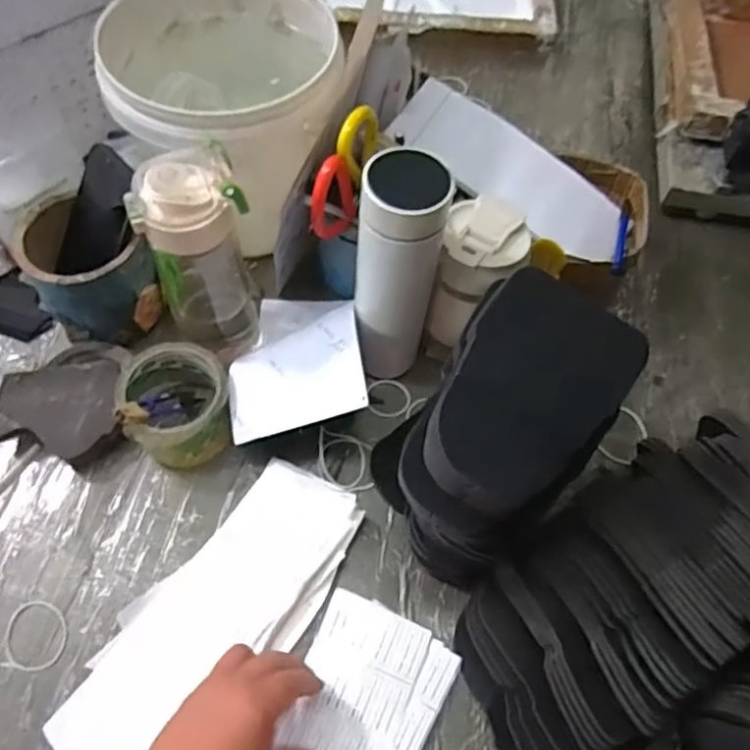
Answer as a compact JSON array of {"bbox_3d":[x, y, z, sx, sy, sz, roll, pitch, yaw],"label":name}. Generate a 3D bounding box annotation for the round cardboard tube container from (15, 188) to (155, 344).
[{"bbox_3d":[-0.272,-0.095,0.607,0.111,0.094,0.087,32,64,14],"label":"round cardboard tube container"}]

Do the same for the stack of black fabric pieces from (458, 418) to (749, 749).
[{"bbox_3d":[0.208,0.167,0.493,0.278,0.097,0.184,-22,64,-15],"label":"stack of black fabric pieces"}]

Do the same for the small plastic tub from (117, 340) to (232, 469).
[{"bbox_3d":[-0.171,0.025,0.570,0.090,0.060,0.099,-5,61,-6],"label":"small plastic tub"}]

